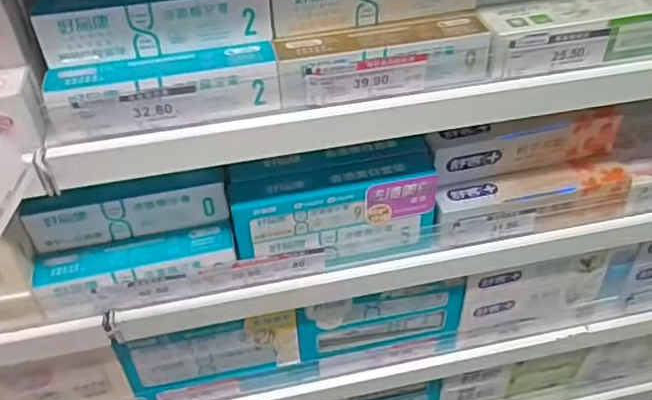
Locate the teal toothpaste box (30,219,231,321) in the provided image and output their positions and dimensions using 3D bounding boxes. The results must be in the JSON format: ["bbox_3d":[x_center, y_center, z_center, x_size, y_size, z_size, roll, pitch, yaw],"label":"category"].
[{"bbox_3d":[-0.204,0.077,0.686,0.208,0.053,0.053,-9,43,-8],"label":"teal toothpaste box"}]

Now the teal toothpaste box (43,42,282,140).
[{"bbox_3d":[-0.139,-0.093,0.538,0.193,0.048,0.040,-9,43,-9],"label":"teal toothpaste box"}]

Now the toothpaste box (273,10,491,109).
[{"bbox_3d":[0.051,-0.128,0.567,0.191,0.047,0.043,-9,43,-9],"label":"toothpaste box"}]

